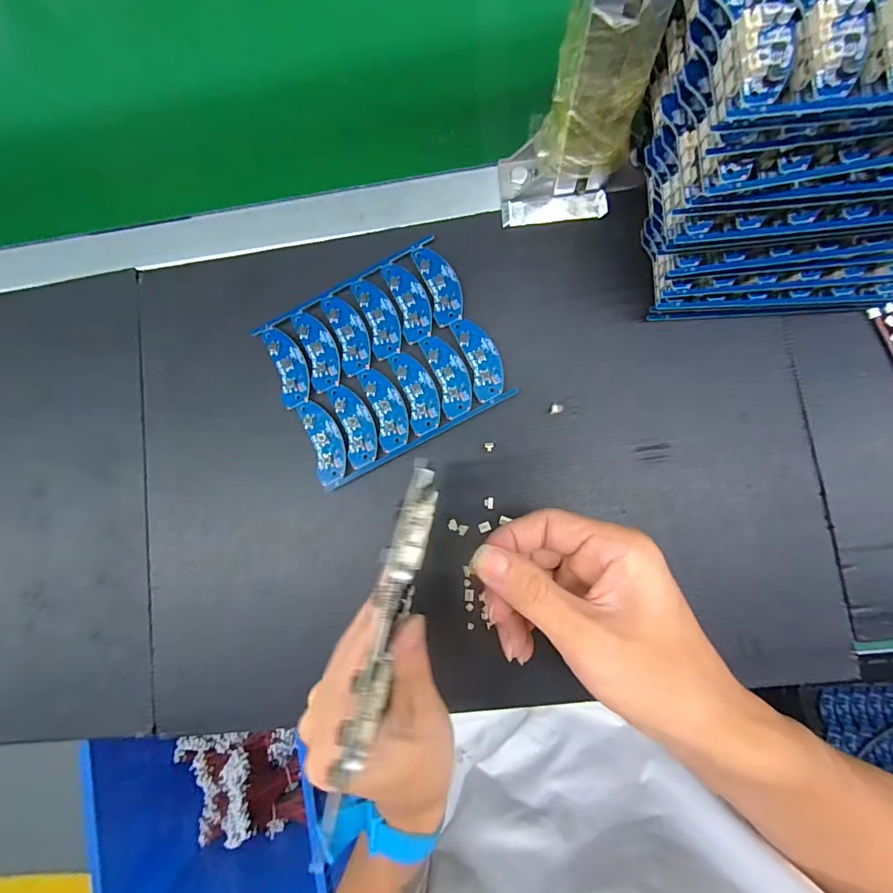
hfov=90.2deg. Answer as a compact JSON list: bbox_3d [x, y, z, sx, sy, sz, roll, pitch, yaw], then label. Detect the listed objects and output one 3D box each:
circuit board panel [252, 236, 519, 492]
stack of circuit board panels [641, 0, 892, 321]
[{"bbox_3d":[-0.049,-0.065,0.334,0.151,0.004,0.139,-27,82,2],"label":"circuit board panel"},{"bbox_3d":[0.199,-0.176,0.245,0.159,0.160,0.152,-1,85,6],"label":"stack of circuit board panels"}]

